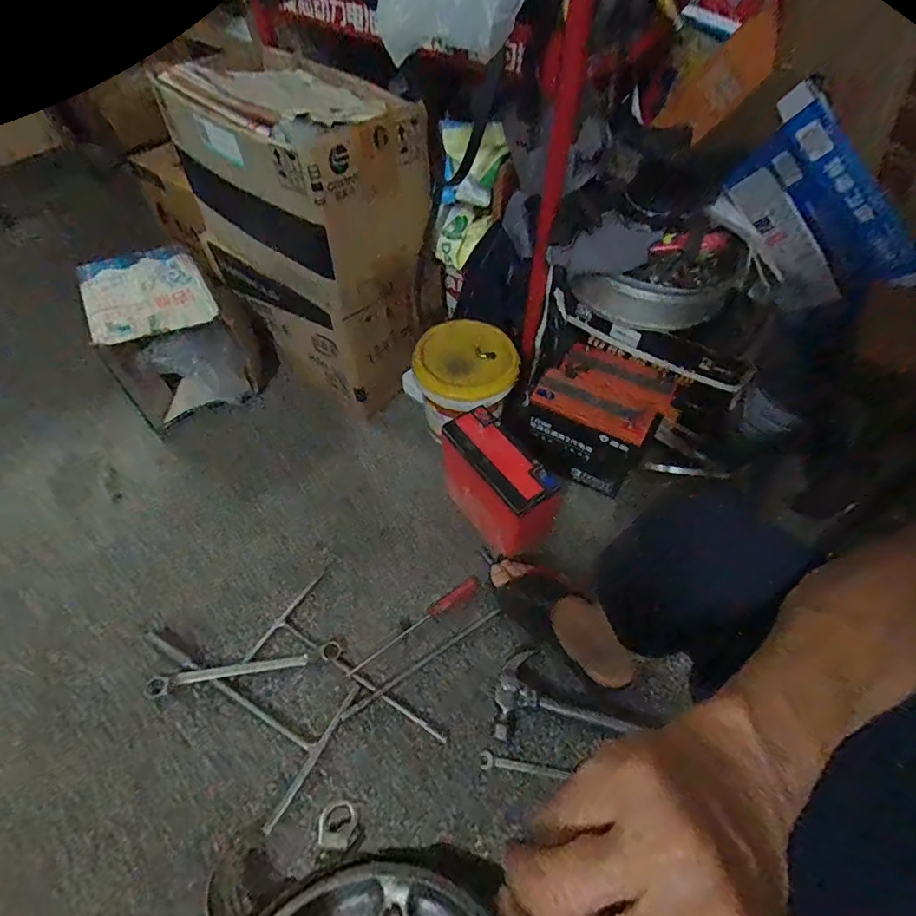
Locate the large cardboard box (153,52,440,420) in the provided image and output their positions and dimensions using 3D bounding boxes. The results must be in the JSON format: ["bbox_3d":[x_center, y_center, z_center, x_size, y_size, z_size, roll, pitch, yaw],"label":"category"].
[{"bbox_3d":[-0.246,-0.394,0.877,0.275,0.434,0.417,-37,62,-25],"label":"large cardboard box"}]

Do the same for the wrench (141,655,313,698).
[{"bbox_3d":[-0.313,0.296,0.671,0.210,0.006,0.027,-6,53,-6],"label":"wrench"}]

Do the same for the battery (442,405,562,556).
[{"bbox_3d":[0.052,0.043,0.770,0.070,0.183,0.176,-27,58,-20],"label":"battery"}]

